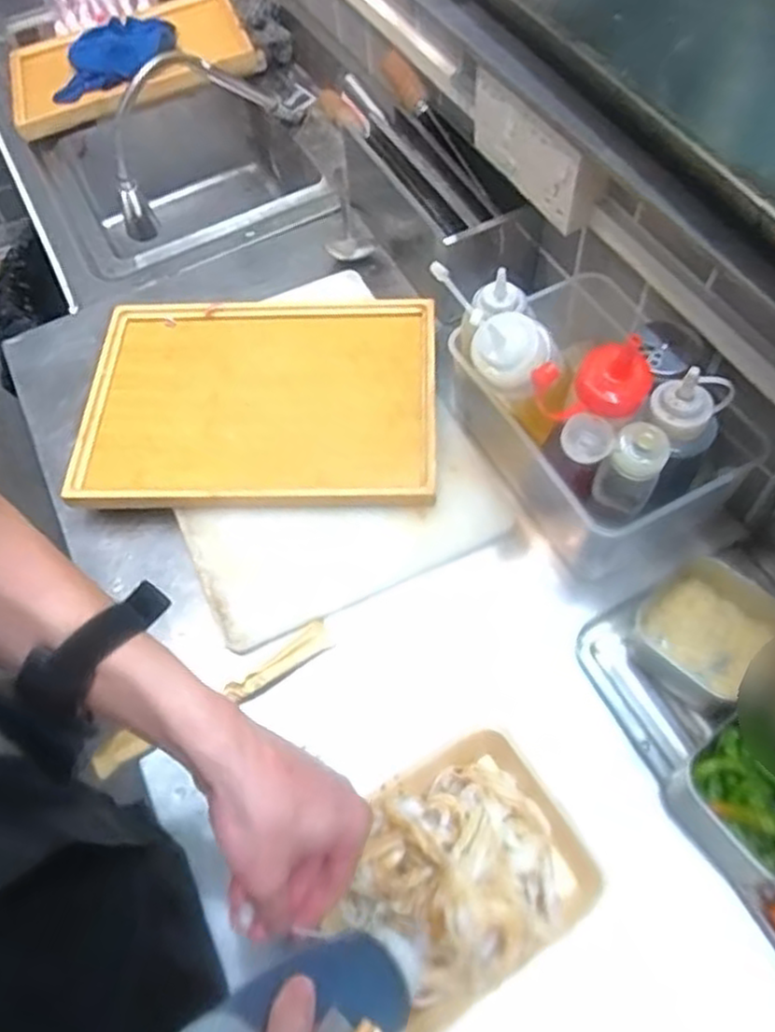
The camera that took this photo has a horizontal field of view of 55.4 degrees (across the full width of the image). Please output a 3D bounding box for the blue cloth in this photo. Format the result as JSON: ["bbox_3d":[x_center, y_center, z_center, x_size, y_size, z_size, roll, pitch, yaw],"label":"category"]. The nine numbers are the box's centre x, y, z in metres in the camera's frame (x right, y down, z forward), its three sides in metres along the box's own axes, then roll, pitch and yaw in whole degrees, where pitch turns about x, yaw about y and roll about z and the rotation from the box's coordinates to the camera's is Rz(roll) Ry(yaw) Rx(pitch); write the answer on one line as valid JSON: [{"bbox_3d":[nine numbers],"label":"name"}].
[{"bbox_3d":[-0.437,-0.741,1.185,0.201,0.022,0.155,-2,71,20],"label":"blue cloth"}]

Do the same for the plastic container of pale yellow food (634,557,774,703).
[{"bbox_3d":[0.288,0.095,0.659,0.097,0.041,0.102,-41,65,-19],"label":"plastic container of pale yellow food"}]

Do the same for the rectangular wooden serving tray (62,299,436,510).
[{"bbox_3d":[-0.139,-0.126,0.814,0.376,0.035,0.275,-1,59,4],"label":"rectangular wooden serving tray"}]

